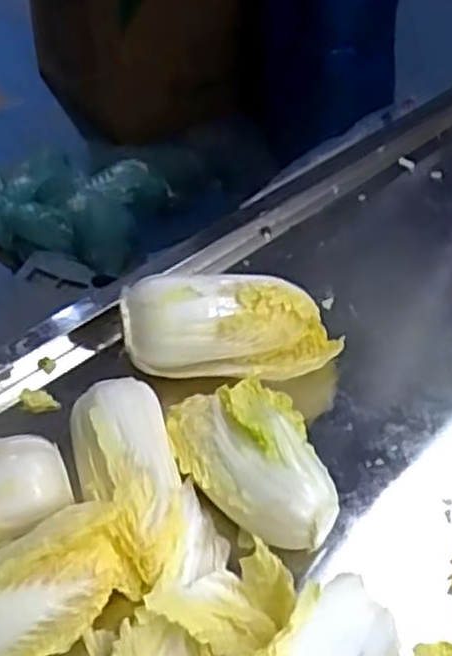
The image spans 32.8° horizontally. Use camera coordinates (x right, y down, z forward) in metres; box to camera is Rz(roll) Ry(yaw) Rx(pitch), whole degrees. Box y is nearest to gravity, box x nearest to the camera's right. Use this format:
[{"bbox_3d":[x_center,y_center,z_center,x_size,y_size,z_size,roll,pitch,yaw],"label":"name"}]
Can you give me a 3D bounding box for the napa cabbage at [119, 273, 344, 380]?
[{"bbox_3d":[0.003,0.004,0.503,0.149,0.056,0.062,6,48,-15],"label":"napa cabbage"}]

